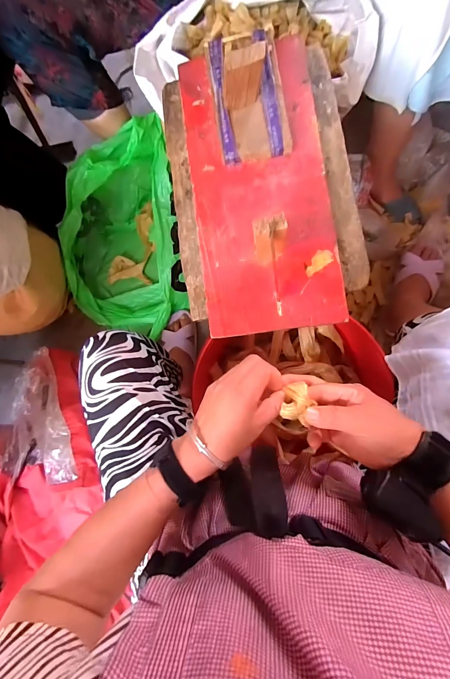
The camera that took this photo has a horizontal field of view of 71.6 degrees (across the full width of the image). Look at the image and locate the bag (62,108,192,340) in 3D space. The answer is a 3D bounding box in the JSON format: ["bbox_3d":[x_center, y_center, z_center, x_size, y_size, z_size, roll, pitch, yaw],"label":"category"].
[{"bbox_3d":[-0.287,-0.238,0.790,0.303,0.230,0.434,-2,87,7],"label":"bag"}]

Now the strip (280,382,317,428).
[{"bbox_3d":[0.074,0.062,0.311,0.027,0.012,0.038,14,89,7],"label":"strip"}]

